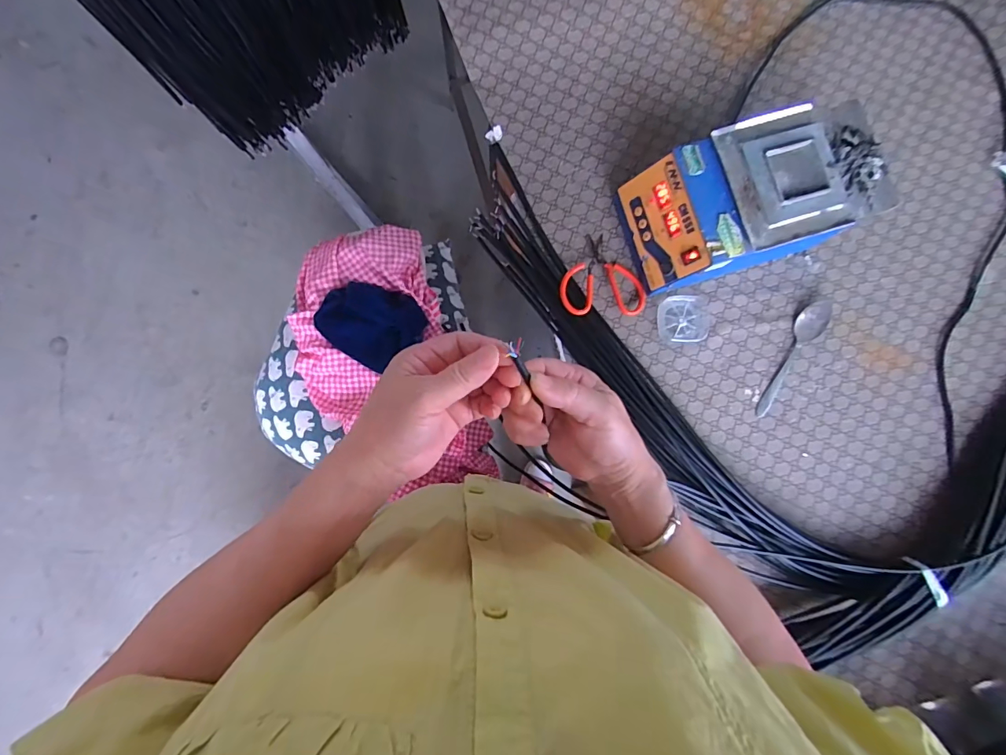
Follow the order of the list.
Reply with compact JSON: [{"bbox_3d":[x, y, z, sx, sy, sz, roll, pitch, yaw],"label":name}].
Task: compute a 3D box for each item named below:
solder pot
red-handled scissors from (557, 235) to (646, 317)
[{"bbox_3d":[0.277,-0.201,0.506,0.244,0.097,0.144,-17,85,-2],"label":"solder pot"},{"bbox_3d":[0.122,-0.128,0.561,0.104,0.022,0.101,0,84,0],"label":"red-handled scissors"}]

